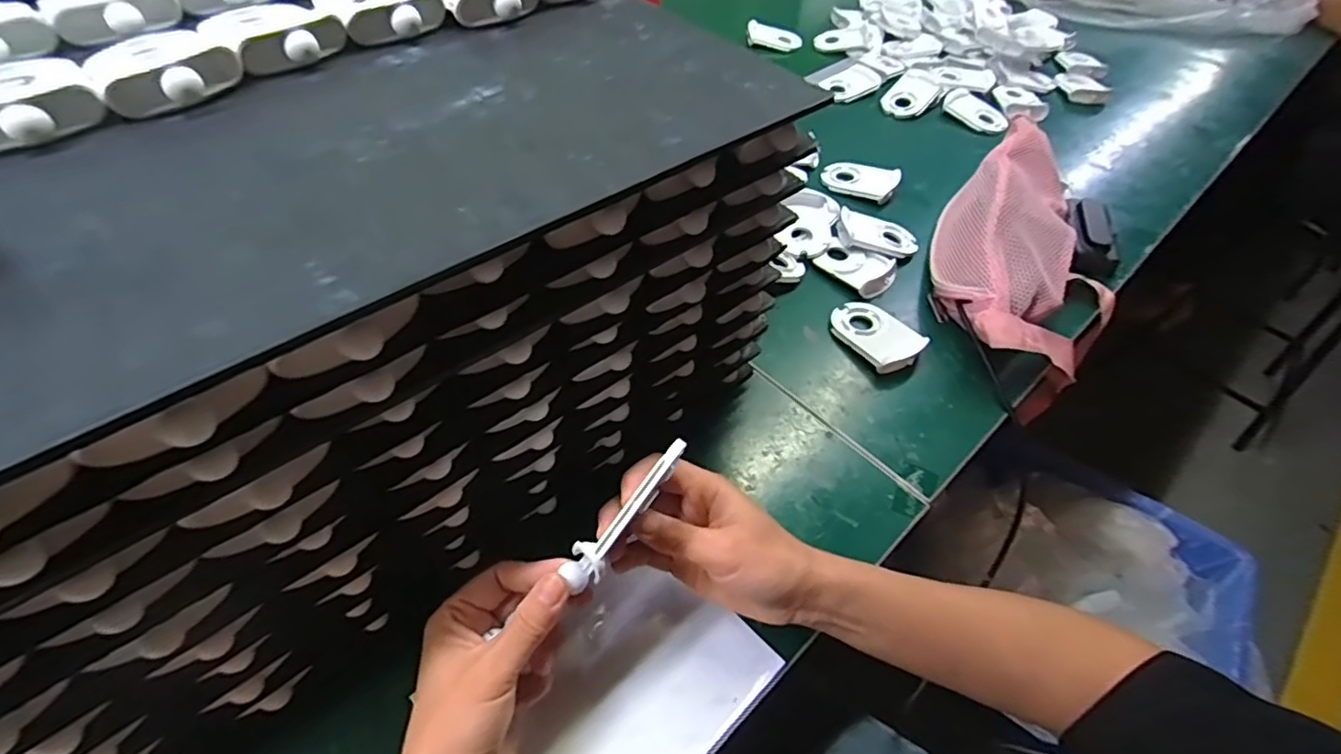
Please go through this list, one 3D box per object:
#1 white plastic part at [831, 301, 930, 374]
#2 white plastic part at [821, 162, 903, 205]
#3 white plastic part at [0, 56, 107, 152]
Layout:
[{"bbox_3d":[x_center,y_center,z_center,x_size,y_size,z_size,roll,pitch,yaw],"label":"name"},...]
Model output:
[{"bbox_3d":[0.184,-0.040,0.553,0.053,0.020,0.086,-24,56,-21],"label":"white plastic part"},{"bbox_3d":[0.218,-0.228,0.708,0.085,0.021,0.045,22,53,15],"label":"white plastic part"},{"bbox_3d":[-0.302,-0.131,0.281,0.057,0.016,0.088,-35,61,-27],"label":"white plastic part"}]

